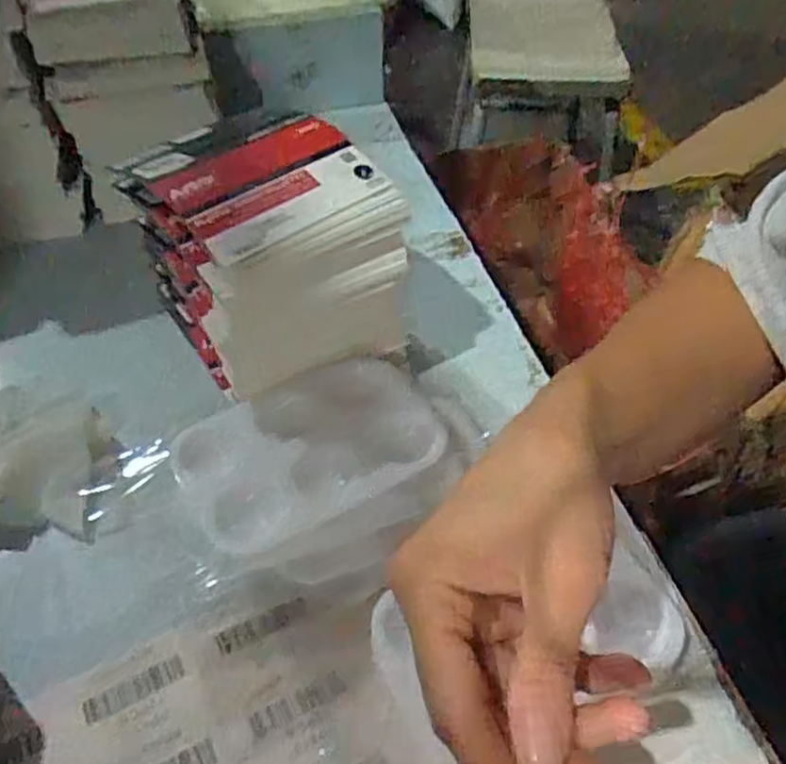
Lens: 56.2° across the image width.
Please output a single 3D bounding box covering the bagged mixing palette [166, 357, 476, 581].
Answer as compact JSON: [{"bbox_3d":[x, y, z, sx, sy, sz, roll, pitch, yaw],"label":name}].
[{"bbox_3d":[-0.028,0.038,0.362,0.140,0.024,0.098,-19,51,-20],"label":"bagged mixing palette"}]

